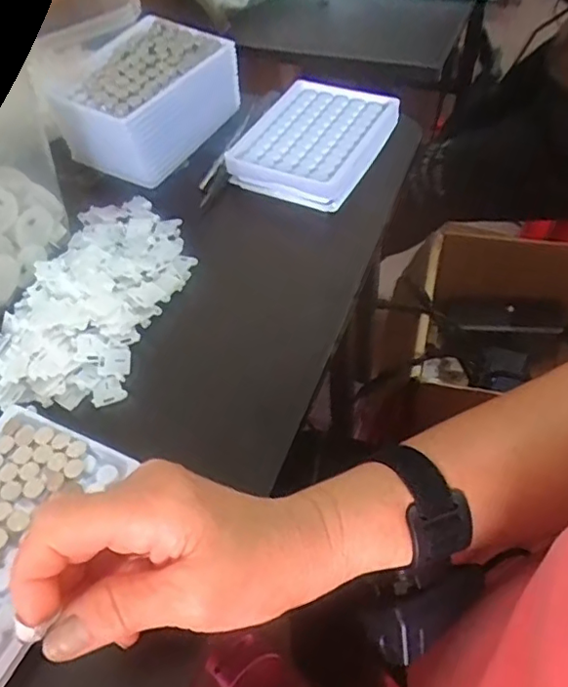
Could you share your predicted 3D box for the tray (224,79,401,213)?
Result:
[{"bbox_3d":[0.028,-0.171,0.482,0.107,0.024,0.132,23,59,21],"label":"tray"}]

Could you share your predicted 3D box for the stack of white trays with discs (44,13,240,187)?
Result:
[{"bbox_3d":[-0.115,-0.207,0.492,0.101,0.076,0.140,33,63,26],"label":"stack of white trays with discs"}]

